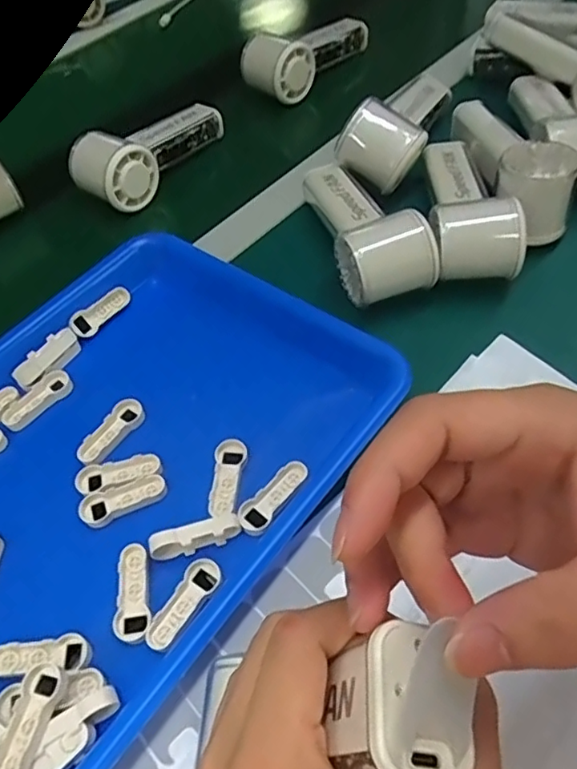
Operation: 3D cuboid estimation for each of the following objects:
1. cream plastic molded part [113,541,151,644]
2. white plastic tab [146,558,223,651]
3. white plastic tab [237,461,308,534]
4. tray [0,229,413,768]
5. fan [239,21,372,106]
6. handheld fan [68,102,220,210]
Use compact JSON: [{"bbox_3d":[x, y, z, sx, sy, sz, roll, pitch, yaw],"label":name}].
[{"bbox_3d":[-0.084,0.111,0.313,0.018,0.004,0.049,-11,55,-3],"label":"cream plastic molded part"},{"bbox_3d":[-0.056,0.116,0.308,0.017,0.007,0.050,30,62,23],"label":"white plastic tab"},{"bbox_3d":[-0.009,0.065,0.340,0.017,0.007,0.050,32,63,24],"label":"white plastic tab"},{"bbox_3d":[-0.119,0.046,0.355,0.251,0.027,0.325,32,63,24],"label":"tray"},{"bbox_3d":[0.016,-0.357,0.617,0.067,0.048,0.149,34,64,27],"label":"fan"},{"bbox_3d":[-0.134,-0.223,0.541,0.068,0.047,0.149,27,61,22],"label":"handheld fan"}]

